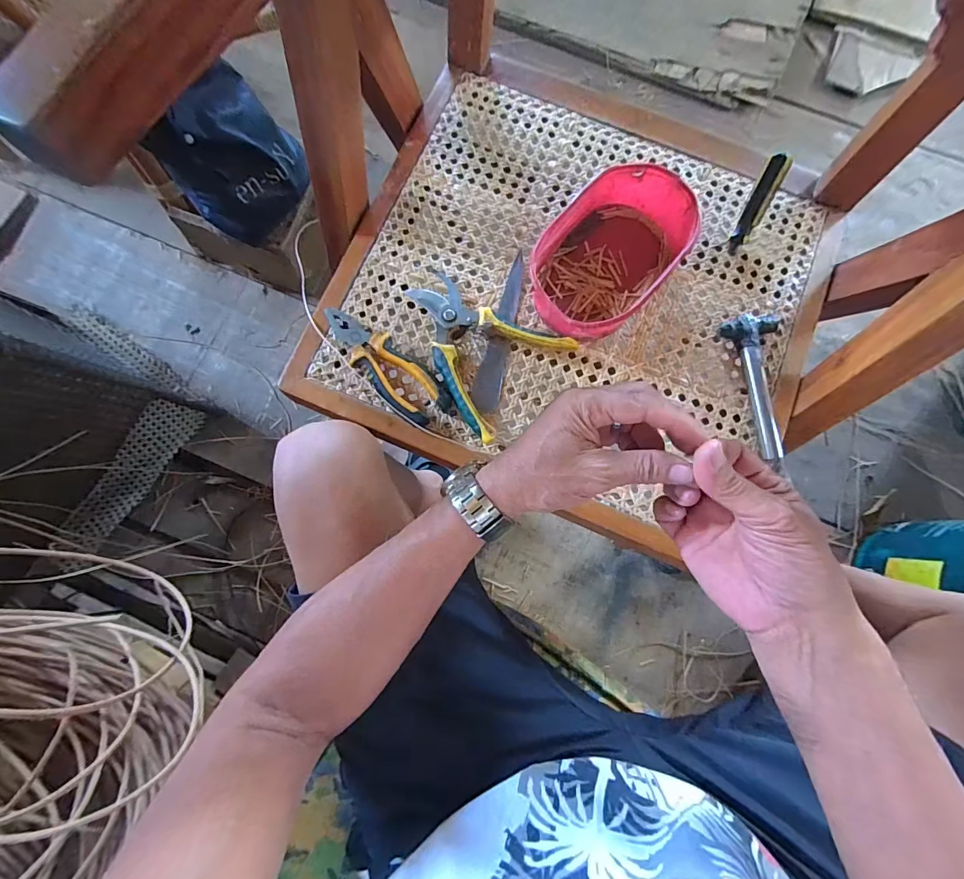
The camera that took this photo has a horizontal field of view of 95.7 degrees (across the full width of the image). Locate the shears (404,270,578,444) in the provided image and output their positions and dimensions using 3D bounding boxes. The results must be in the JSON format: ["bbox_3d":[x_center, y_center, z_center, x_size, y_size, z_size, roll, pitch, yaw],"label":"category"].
[{"bbox_3d":[-0.014,-0.099,0.451,0.169,0.025,0.130,40,80,7],"label":"shears"}]

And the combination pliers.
[{"bbox_3d":[-0.101,-0.076,0.447,0.154,0.021,0.050,42,80,7],"label":"combination pliers"}]

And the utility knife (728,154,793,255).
[{"bbox_3d":[0.294,-0.250,0.468,0.024,0.020,0.095,21,121,3],"label":"utility knife"}]

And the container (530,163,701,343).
[{"bbox_3d":[0.132,-0.190,0.455,0.120,0.056,0.191,42,80,7],"label":"container"}]

